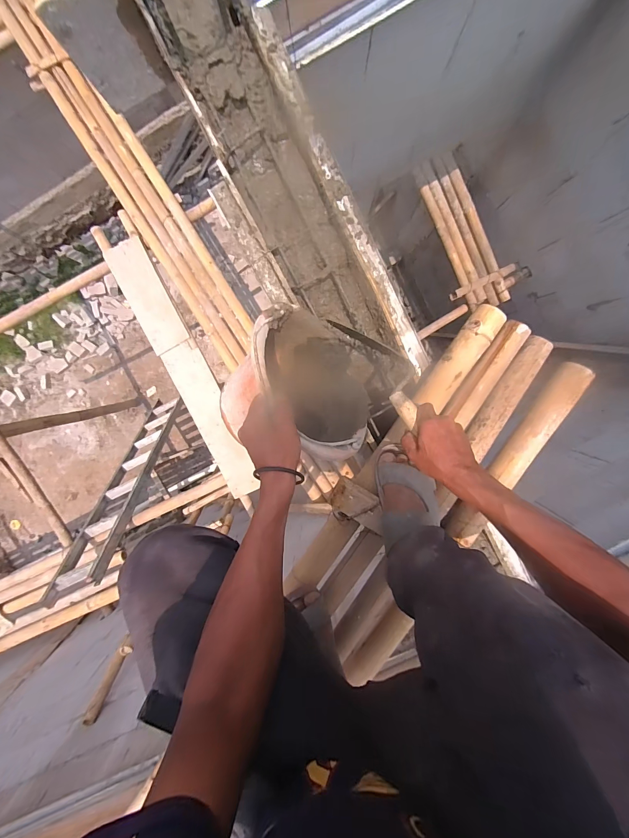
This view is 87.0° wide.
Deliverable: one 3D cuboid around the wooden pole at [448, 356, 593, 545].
[{"bbox_3d":[0.372,0.064,0.601,0.058,0.039,0.364,32,98,-4],"label":"wooden pole"}]

